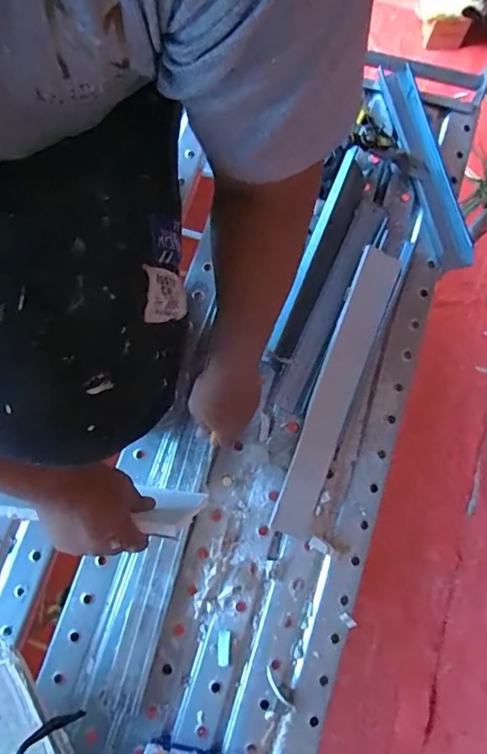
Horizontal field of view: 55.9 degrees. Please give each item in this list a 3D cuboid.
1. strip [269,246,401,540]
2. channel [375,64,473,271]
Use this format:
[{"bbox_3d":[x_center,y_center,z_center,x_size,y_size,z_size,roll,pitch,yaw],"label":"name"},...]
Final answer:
[{"bbox_3d":[0.137,0.013,0.683,0.065,0.015,0.442,21,80,-1],"label":"strip"},{"bbox_3d":[0.303,-0.348,0.776,0.060,0.040,0.360,-13,78,-1],"label":"channel"}]

